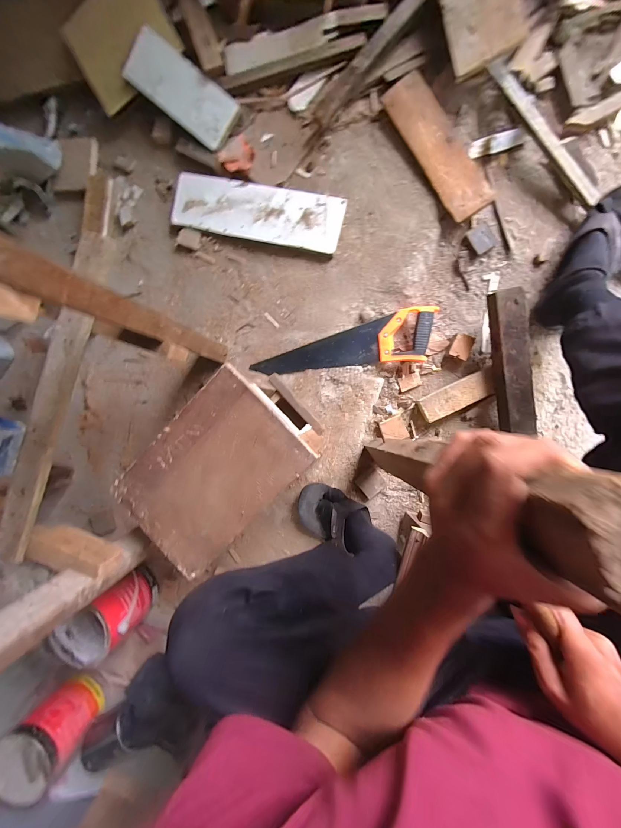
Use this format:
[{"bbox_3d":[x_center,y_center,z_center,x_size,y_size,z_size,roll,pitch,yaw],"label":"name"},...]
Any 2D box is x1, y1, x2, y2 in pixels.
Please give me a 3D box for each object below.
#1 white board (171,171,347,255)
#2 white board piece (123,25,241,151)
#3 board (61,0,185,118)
[{"bbox_3d":[-0.129,-0.471,0.675,0.406,0.015,0.123,13,95,6],"label":"white board"},{"bbox_3d":[-0.288,-0.721,0.644,0.249,0.031,0.107,36,112,-9],"label":"white board piece"},{"bbox_3d":[-0.425,-0.831,0.647,0.226,0.027,0.137,-30,126,10],"label":"board"}]

